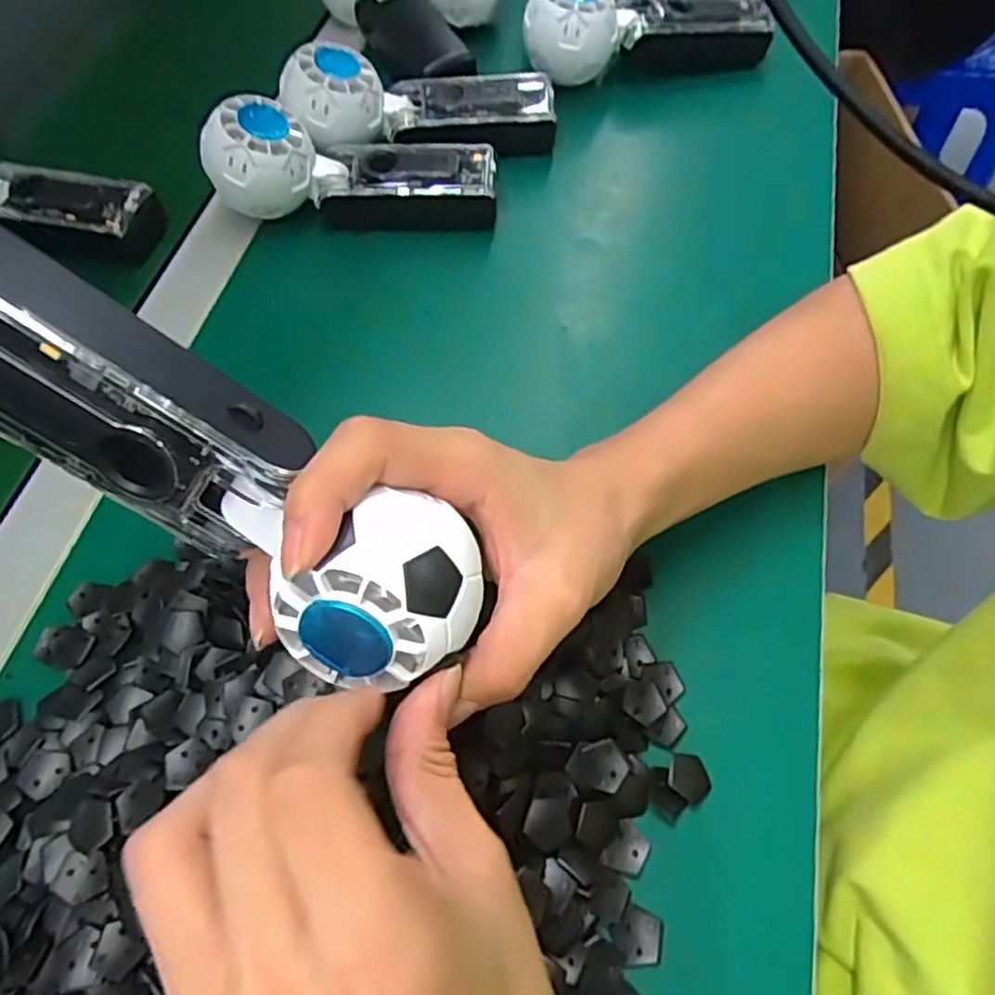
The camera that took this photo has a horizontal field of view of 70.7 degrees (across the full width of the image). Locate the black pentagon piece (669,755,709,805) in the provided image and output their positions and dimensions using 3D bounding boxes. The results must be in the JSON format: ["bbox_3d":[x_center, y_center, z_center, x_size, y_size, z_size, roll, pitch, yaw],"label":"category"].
[{"bbox_3d":[0.077,0.112,0.281,0.017,0.004,0.017,33,67,19],"label":"black pentagon piece"}]

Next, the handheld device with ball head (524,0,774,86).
[{"bbox_3d":[0.103,-0.328,0.494,0.168,0.067,0.057,-10,61,-3],"label":"handheld device with ball head"}]

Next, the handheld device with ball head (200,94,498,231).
[{"bbox_3d":[-0.084,-0.193,0.422,0.170,0.052,0.055,4,60,-9],"label":"handheld device with ball head"}]

